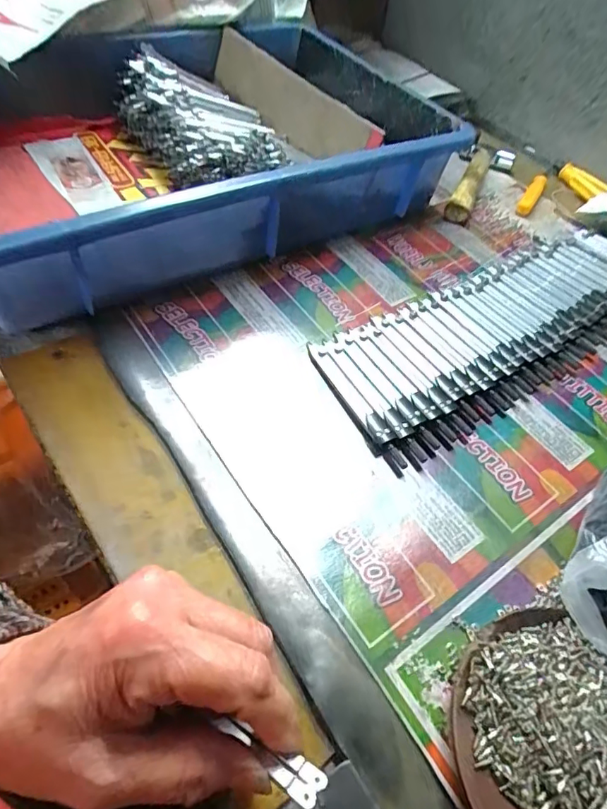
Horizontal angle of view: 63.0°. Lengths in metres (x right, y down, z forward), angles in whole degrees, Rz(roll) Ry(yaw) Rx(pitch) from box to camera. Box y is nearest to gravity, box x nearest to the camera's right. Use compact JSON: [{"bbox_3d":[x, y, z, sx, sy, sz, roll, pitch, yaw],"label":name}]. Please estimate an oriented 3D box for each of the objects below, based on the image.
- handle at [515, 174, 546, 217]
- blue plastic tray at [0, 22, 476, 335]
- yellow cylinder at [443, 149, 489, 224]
[{"bbox_3d":[0.246,-0.226,0.531,0.015,0.018,0.080,26,53,16],"label":"handle"},{"bbox_3d":[-0.105,-0.234,0.447,0.417,0.100,0.300,-27,58,-24],"label":"blue plastic tray"},{"bbox_3d":[0.175,-0.233,0.522,0.024,0.020,0.141,20,52,11],"label":"yellow cylinder"}]

